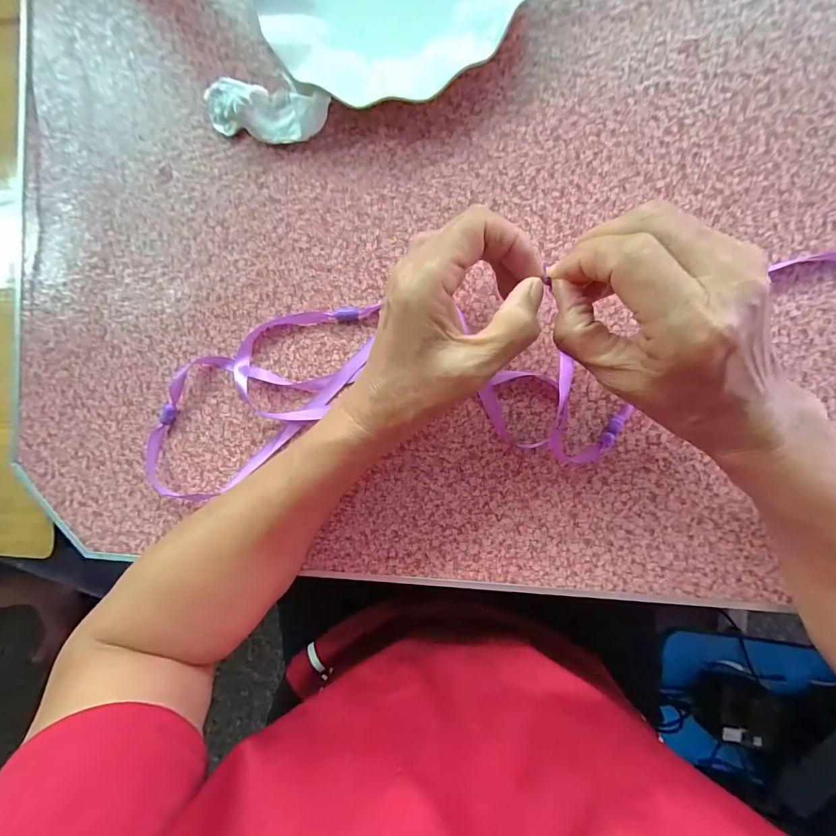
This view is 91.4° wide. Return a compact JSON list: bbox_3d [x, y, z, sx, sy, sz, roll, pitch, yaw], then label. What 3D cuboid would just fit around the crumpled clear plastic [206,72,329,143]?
[{"bbox_3d":[-0.109,-0.216,0.286,0.088,0.024,0.035,12,92,6],"label":"crumpled clear plastic"}]

